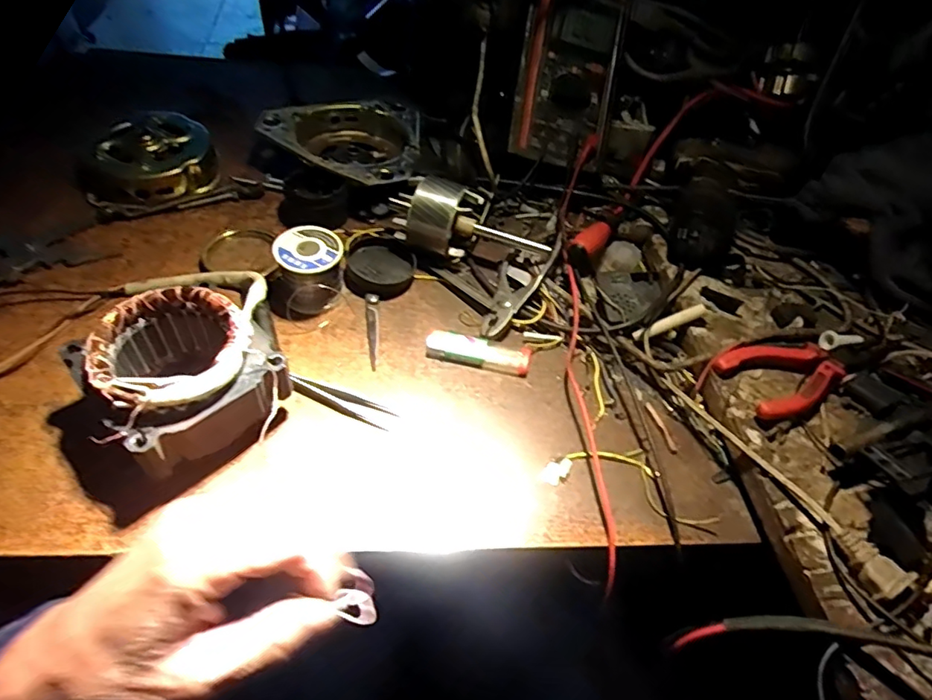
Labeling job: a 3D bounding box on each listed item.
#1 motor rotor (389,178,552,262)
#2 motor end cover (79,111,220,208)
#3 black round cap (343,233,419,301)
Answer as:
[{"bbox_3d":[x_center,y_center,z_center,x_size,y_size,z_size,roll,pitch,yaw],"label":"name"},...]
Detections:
[{"bbox_3d":[0.002,-0.110,0.490,0.145,0.060,0.066,22,53,11],"label":"motor rotor"},{"bbox_3d":[-0.309,-0.184,0.544,0.118,0.044,0.111,-18,55,-19],"label":"motor end cover"},{"bbox_3d":[-0.074,-0.073,0.483,0.059,0.013,0.069,4,51,-2],"label":"black round cap"}]

